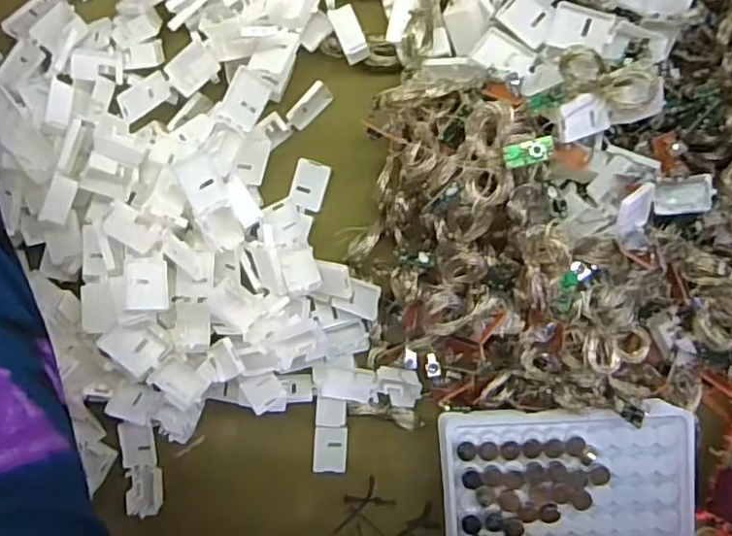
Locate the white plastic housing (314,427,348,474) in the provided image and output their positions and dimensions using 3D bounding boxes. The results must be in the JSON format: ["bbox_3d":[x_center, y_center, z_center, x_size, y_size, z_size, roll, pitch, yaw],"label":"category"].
[{"bbox_3d":[-0.021,0.107,0.352,0.019,0.007,0.027,2,95,2],"label":"white plastic housing"}]

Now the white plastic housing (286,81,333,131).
[{"bbox_3d":[-0.031,-0.088,0.328,0.028,0.019,0.009,-44,92,5],"label":"white plastic housing"}]

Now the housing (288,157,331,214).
[{"bbox_3d":[-0.032,-0.046,0.336,0.019,0.005,0.028,15,95,0],"label":"housing"}]

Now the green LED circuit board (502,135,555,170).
[{"bbox_3d":[0.072,-0.051,0.264,0.021,0.004,0.010,-12,95,23],"label":"green LED circuit board"}]

